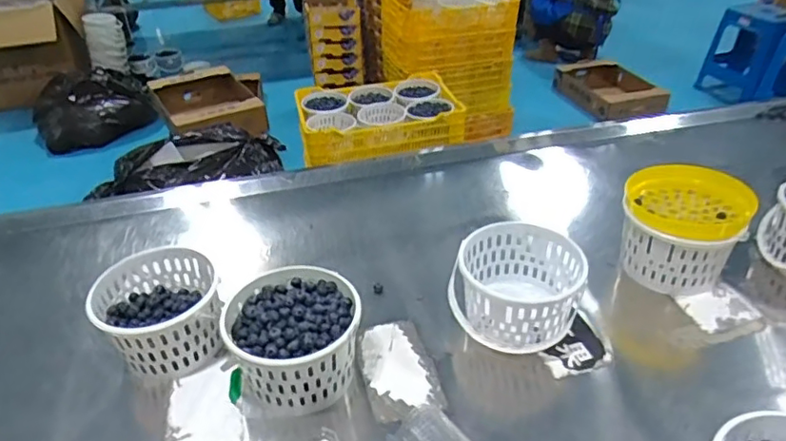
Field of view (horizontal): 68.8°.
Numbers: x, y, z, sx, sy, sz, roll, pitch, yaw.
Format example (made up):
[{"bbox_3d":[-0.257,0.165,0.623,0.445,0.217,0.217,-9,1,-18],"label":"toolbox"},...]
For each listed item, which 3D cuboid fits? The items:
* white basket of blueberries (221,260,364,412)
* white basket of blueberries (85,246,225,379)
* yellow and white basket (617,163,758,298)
[{"bbox_3d":[-0.131,0.158,0.778,0.170,0.108,0.176,-7,36,-8],"label":"white basket of blueberries"},{"bbox_3d":[-0.342,0.132,0.842,0.163,0.098,0.181,-15,38,-18],"label":"white basket of blueberries"},{"bbox_3d":[0.460,0.017,0.915,0.186,0.145,0.151,10,37,15],"label":"yellow and white basket"}]

